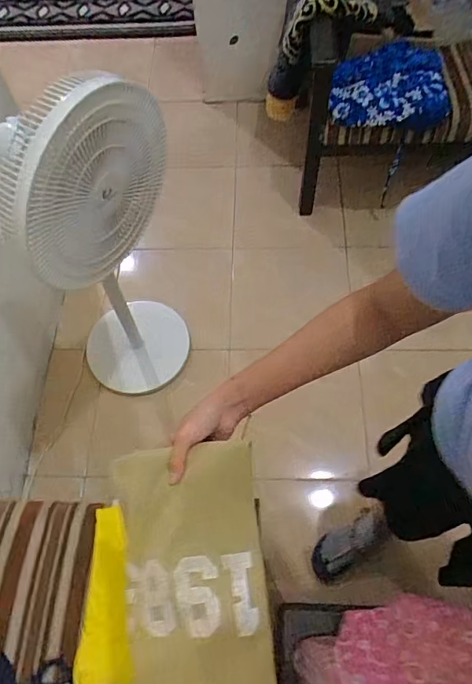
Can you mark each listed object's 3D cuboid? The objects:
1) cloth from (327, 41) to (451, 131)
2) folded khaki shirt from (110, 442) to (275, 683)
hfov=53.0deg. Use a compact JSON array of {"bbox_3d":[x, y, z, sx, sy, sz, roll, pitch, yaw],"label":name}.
[{"bbox_3d":[0.435,-0.706,1.306,0.348,0.203,0.049,-1,20,-10],"label":"cloth"},{"bbox_3d":[-0.047,0.277,0.498,0.160,0.081,0.327,-6,63,-1],"label":"folded khaki shirt"}]

